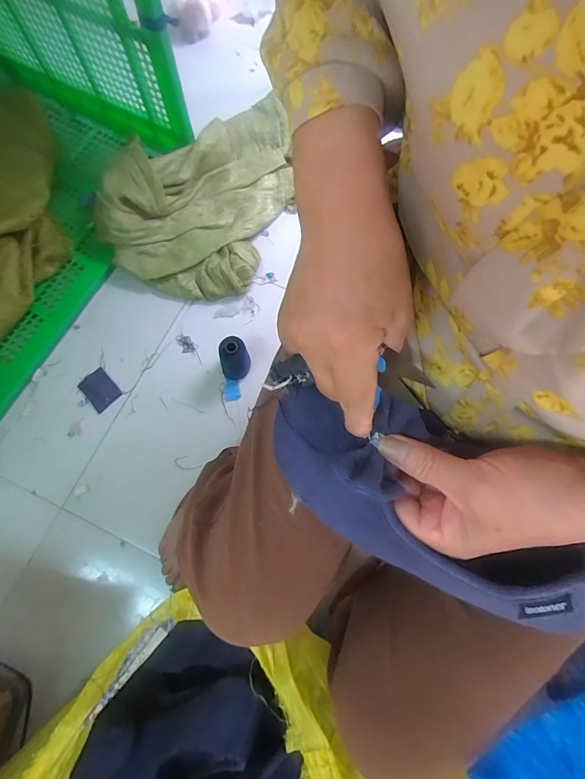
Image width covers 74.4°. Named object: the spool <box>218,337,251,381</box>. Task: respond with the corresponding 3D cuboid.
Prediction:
[{"bbox_3d":[-0.114,-0.056,0.749,0.057,0.114,0.061,0,76,-1],"label":"spool"}]

